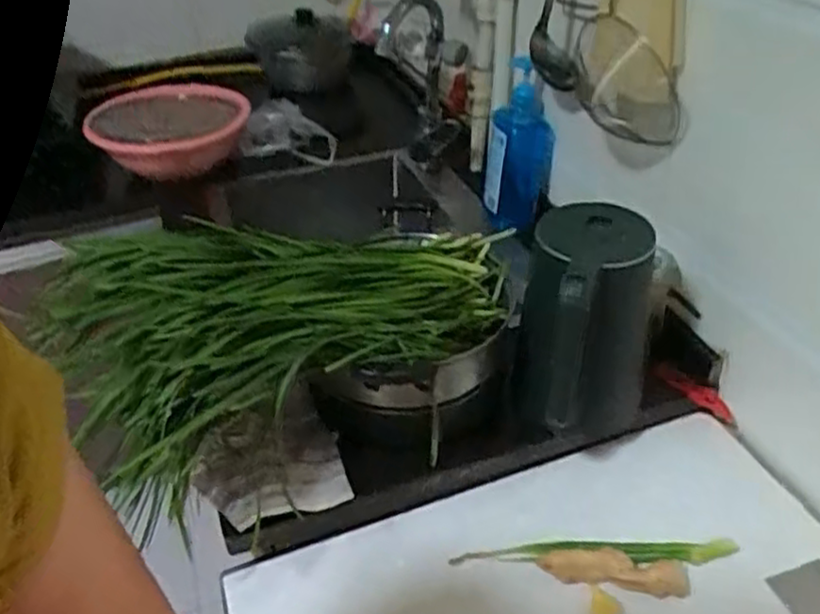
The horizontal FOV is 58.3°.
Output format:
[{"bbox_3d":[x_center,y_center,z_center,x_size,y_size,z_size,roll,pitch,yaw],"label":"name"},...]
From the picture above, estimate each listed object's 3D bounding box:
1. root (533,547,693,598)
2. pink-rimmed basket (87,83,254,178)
[{"bbox_3d":[0.200,0.256,0.717,0.141,0.033,0.032,0,37,6],"label":"root"},{"bbox_3d":[-0.455,-0.333,1.409,0.290,0.093,0.258,-16,38,-16],"label":"pink-rimmed basket"}]

